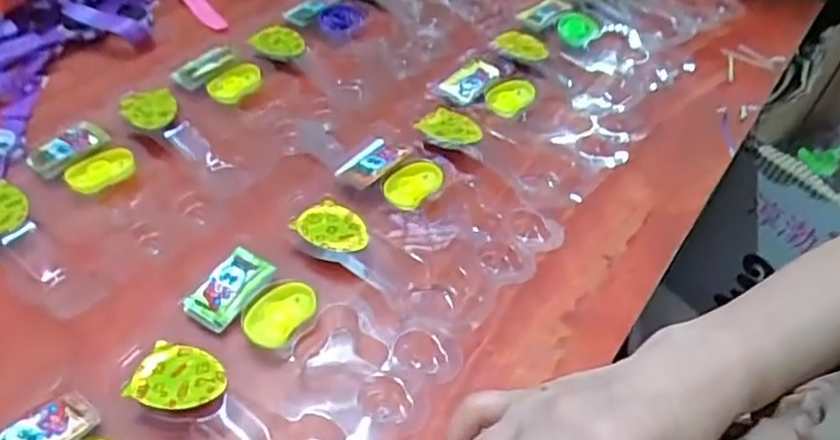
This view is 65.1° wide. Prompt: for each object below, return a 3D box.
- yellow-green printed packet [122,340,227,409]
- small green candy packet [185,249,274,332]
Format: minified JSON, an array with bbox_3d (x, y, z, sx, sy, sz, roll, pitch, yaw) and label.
[{"bbox_3d":[-0.132,0.086,0.363,0.053,0.004,0.037,7,46,14],"label":"yellow-green printed packet"},{"bbox_3d":[-0.120,0.044,0.418,0.031,0.011,0.054,24,51,16],"label":"small green candy packet"}]

